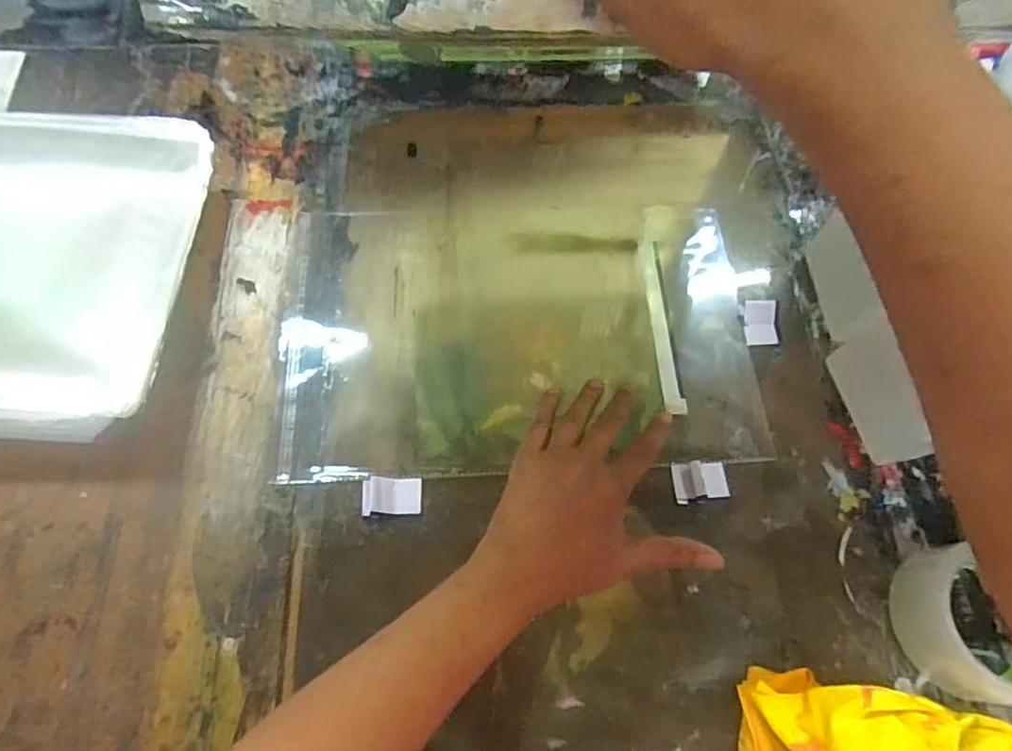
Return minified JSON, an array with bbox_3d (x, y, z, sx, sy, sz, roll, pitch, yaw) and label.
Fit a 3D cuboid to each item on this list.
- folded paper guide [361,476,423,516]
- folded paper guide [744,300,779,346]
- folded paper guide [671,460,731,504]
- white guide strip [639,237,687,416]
[{"bbox_3d":[-0.084,0.089,0.446,0.043,0.004,0.027,0,66,-3],"label":"folded paper guide"},{"bbox_3d":[0.213,-0.044,0.509,0.025,0.004,0.039,-2,79,17],"label":"folded paper guide"},{"bbox_3d":[0.147,0.079,0.454,0.039,0.017,0.029,-3,66,-5],"label":"folded paper guide"},{"bbox_3d":[0.131,-0.045,0.512,0.016,0.010,0.165,-1,66,-4],"label":"white guide strip"}]

